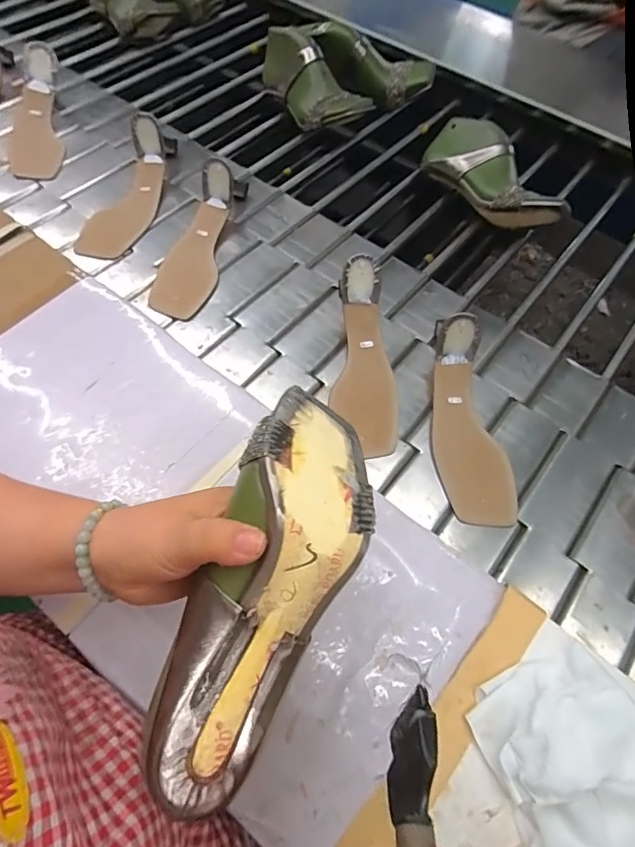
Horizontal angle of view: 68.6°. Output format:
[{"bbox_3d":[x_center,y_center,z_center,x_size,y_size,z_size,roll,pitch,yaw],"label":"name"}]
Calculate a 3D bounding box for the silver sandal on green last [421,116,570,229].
[{"bbox_3d":[0.248,-0.347,0.664,0.094,0.075,0.224,-33,69,-19],"label":"silver sandal on green last"}]

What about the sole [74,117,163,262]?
[{"bbox_3d":[-0.257,-0.317,0.623,0.080,0.074,0.212,10,62,1],"label":"sole"}]

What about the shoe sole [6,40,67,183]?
[{"bbox_3d":[-0.429,-0.456,0.687,0.087,0.086,0.215,-7,63,-8],"label":"shoe sole"}]

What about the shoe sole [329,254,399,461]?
[{"bbox_3d":[0.049,-0.071,0.513,0.066,0.045,0.217,-3,80,-6],"label":"shoe sole"}]

